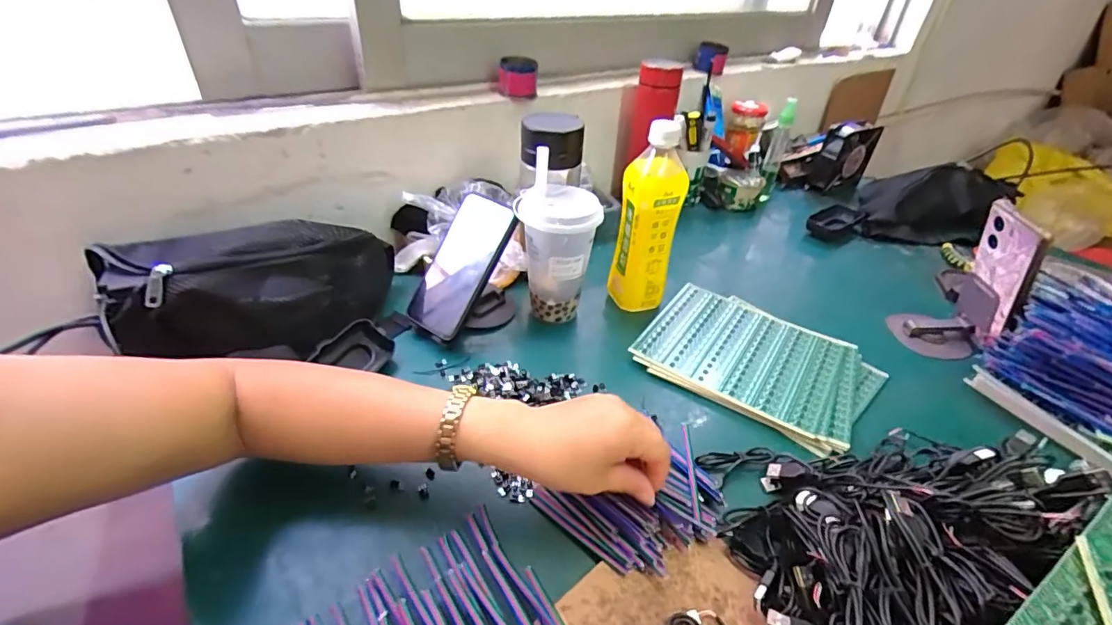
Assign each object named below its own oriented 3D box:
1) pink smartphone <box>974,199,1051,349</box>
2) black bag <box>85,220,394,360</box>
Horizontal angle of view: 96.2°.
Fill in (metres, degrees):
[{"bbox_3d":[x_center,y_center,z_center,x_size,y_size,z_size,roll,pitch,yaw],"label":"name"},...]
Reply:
[{"bbox_3d":[0.483,-0.039,0.543,0.010,0.145,0.073,-8,35,3],"label":"pink smartphone"},{"bbox_3d":[-0.299,-0.025,0.510,0.259,0.103,0.102,-15,41,-21],"label":"black bag"}]

